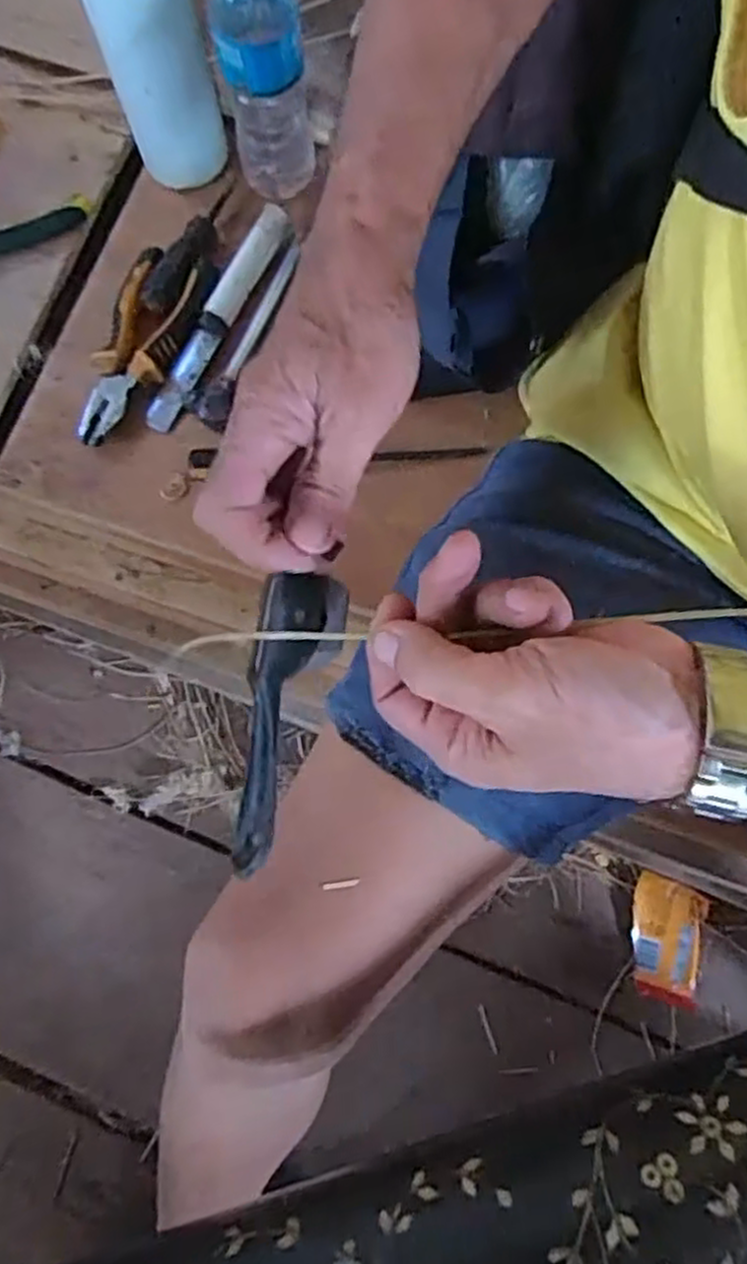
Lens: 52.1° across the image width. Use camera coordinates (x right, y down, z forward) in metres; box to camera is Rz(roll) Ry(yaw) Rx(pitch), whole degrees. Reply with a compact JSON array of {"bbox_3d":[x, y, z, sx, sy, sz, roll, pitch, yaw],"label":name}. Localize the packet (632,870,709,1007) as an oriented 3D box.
[{"bbox_3d":[0.284,0.297,0.742,0.066,0.017,0.110,16,78,3],"label":"packet"}]

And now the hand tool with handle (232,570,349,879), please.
[{"bbox_3d":[-0.038,0.034,0.314,0.036,0.021,0.121,10,79,2],"label":"hand tool with handle"}]

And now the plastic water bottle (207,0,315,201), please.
[{"bbox_3d":[-0.072,-0.369,0.498,0.053,0.175,0.050,-6,78,-1],"label":"plastic water bottle"}]

